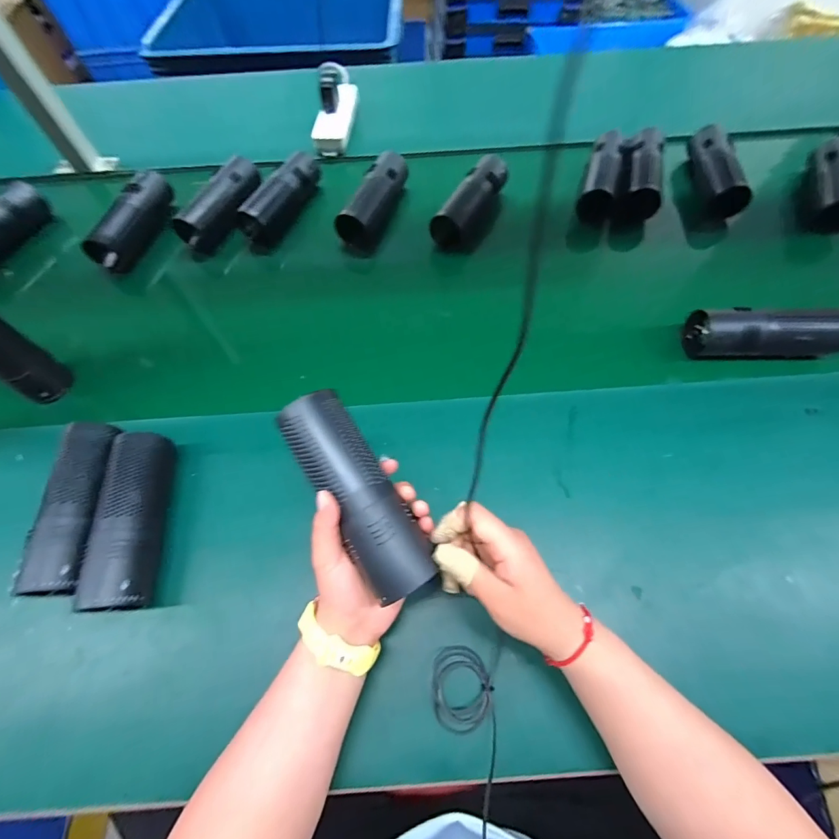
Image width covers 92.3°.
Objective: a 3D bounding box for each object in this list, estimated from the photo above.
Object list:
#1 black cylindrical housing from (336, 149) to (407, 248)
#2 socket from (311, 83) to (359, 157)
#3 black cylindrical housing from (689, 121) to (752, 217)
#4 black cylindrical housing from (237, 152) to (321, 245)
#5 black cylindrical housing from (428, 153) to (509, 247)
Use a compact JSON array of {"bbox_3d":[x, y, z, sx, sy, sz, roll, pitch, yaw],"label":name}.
[{"bbox_3d":[-0.070,-0.347,0.632,0.055,0.052,0.169,19,66,9],"label":"black cylindrical housing"},{"bbox_3d":[-0.154,-0.567,0.752,0.056,0.027,0.199,4,65,3],"label":"socket"},{"bbox_3d":[0.479,-0.402,0.656,0.062,0.046,0.179,6,65,3],"label":"black cylindrical housing"},{"bbox_3d":[-0.222,-0.357,0.643,0.057,0.060,0.177,21,66,10],"label":"black cylindrical housing"},{"bbox_3d":[0.082,-0.338,0.618,0.050,0.043,0.174,29,68,14],"label":"black cylindrical housing"}]

